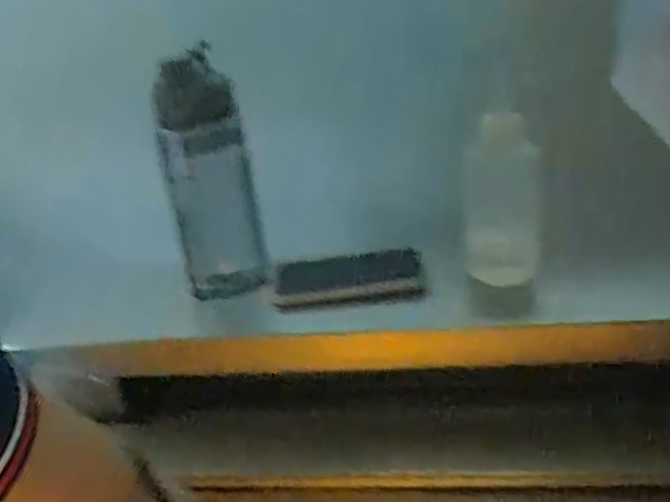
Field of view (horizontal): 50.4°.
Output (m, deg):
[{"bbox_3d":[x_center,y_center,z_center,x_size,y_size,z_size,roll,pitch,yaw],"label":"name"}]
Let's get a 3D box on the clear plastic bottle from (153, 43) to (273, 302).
[{"bbox_3d":[-0.130,-0.071,0.749,0.087,0.248,0.093,-13,27,-10],"label":"clear plastic bottle"}]

